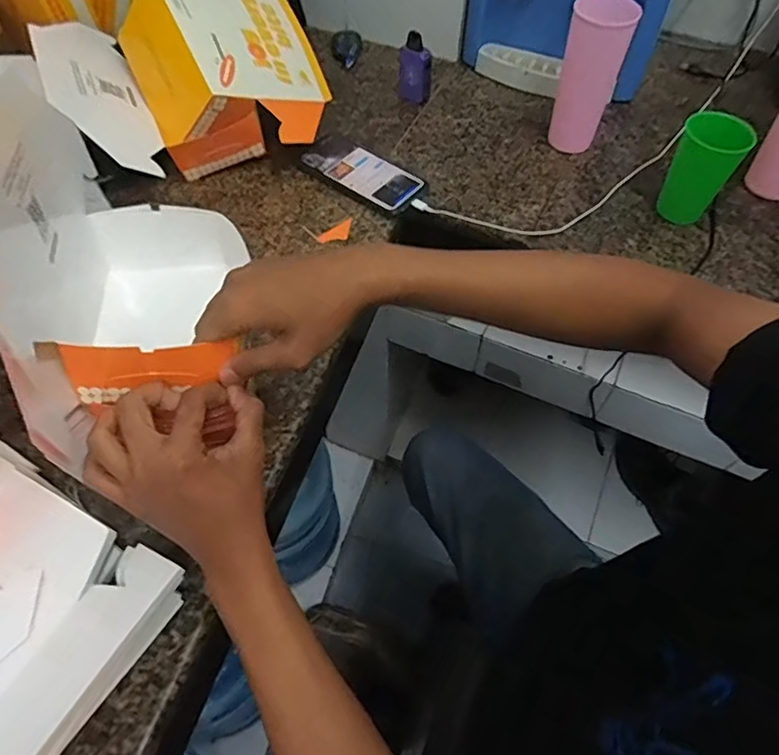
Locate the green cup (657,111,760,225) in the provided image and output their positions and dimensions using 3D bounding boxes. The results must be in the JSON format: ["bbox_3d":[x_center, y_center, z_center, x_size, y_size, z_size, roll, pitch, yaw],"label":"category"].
[{"bbox_3d":[0.358,-0.237,0.659,0.067,0.116,0.072,1,56,-1],"label":"green cup"}]

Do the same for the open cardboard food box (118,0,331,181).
[{"bbox_3d":[-0.208,-0.391,0.727,0.194,0.113,0.252,-20,85,-39],"label":"open cardboard food box"}]

